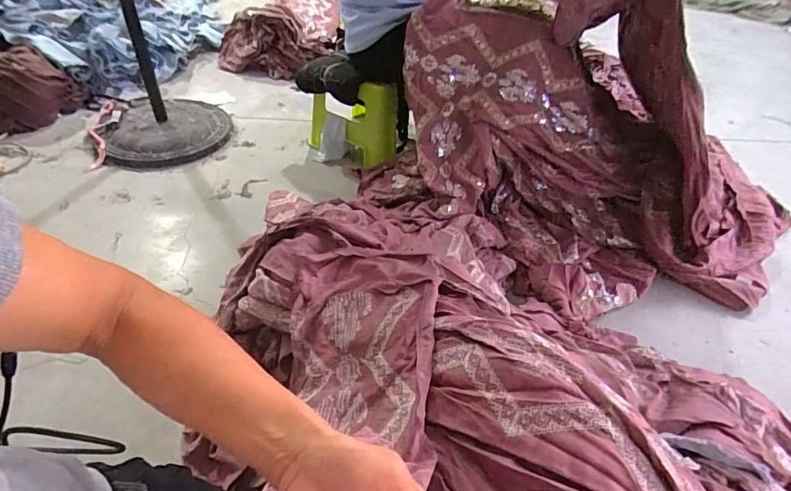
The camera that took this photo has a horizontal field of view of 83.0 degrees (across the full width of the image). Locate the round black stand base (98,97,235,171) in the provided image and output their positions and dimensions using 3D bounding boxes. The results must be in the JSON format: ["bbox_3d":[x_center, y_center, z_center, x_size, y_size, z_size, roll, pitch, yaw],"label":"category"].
[{"bbox_3d":[-0.729,-0.384,1.434,0.376,0.058,0.417,-18,47,-23],"label":"round black stand base"}]

